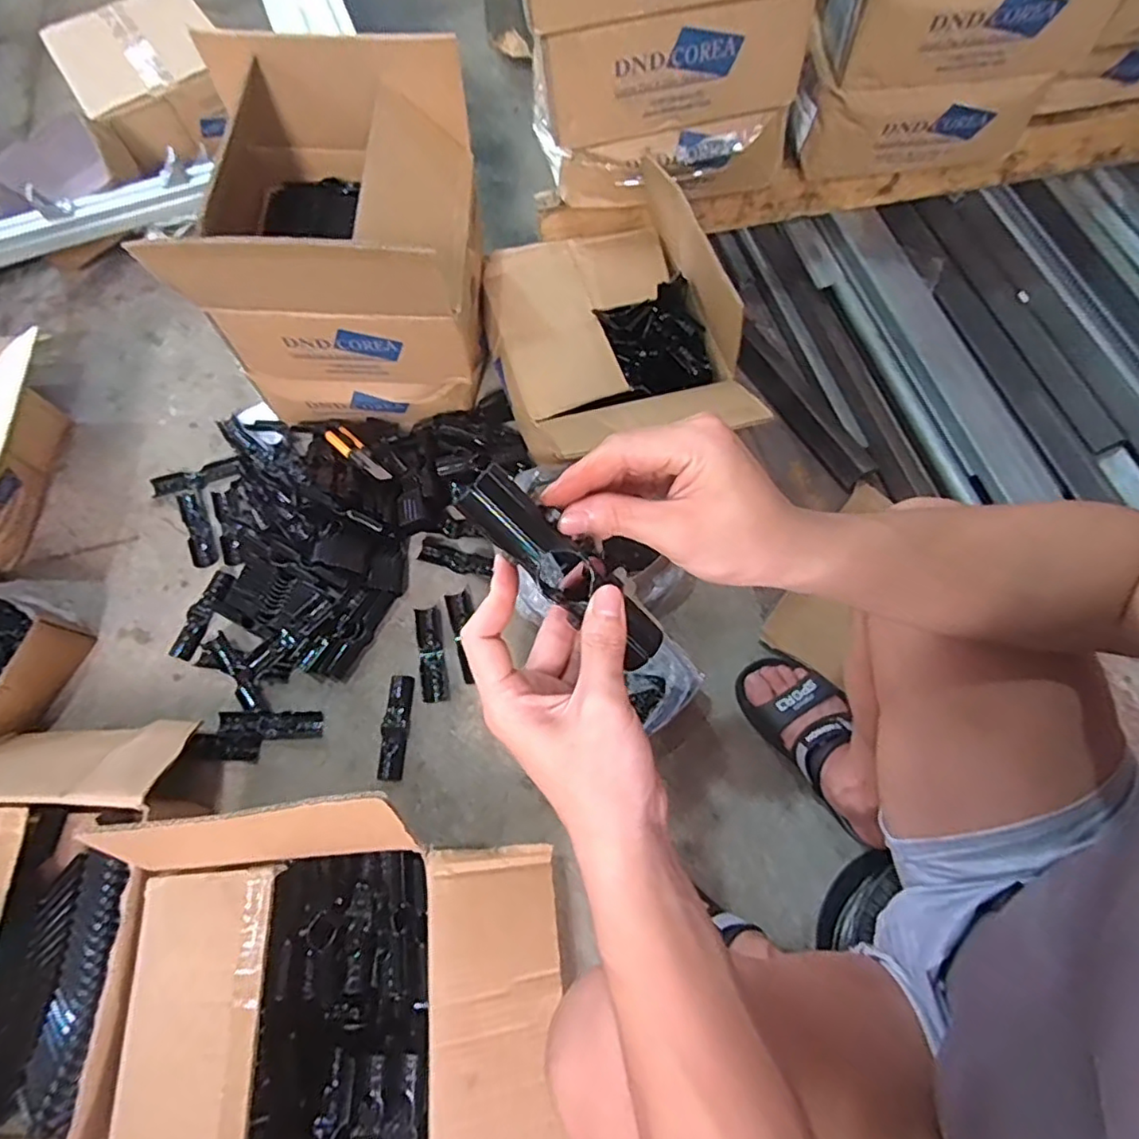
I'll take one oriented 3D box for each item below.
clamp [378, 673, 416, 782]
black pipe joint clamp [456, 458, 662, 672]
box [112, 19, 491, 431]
[{"bbox_3d":[-0.224,0.201,0.805,0.033,0.019,0.133,1,68,1],"label":"clamp"},{"bbox_3d":[-0.003,-0.003,0.335,0.130,0.031,0.040,42,74,-16],"label":"black pipe joint clamp"},{"bbox_3d":[-0.290,-0.404,0.831,0.322,0.356,0.311,0,70,2],"label":"box"}]

